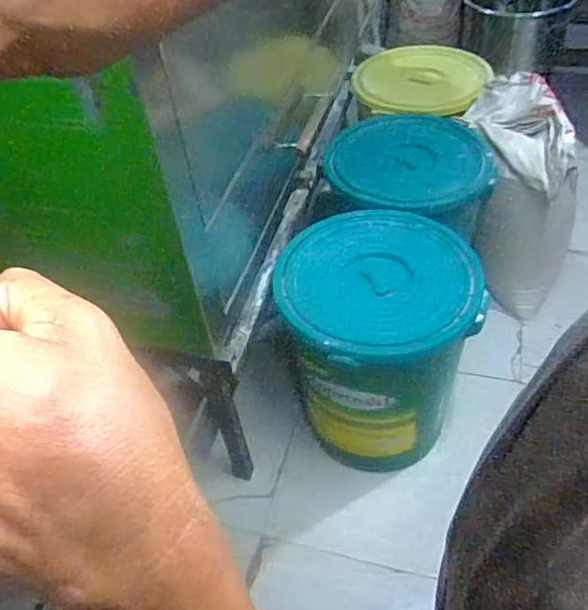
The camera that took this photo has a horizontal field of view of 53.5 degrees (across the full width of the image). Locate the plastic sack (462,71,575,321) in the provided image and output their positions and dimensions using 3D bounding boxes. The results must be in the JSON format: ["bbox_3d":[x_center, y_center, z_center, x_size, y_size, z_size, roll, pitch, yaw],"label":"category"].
[{"bbox_3d":[0.667,-0.309,1.758,0.292,0.618,0.359,-3,46,4],"label":"plastic sack"}]

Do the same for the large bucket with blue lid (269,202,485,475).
[{"bbox_3d":[0.206,0.098,1.418,0.404,0.537,0.396,-4,46,4],"label":"large bucket with blue lid"}]

